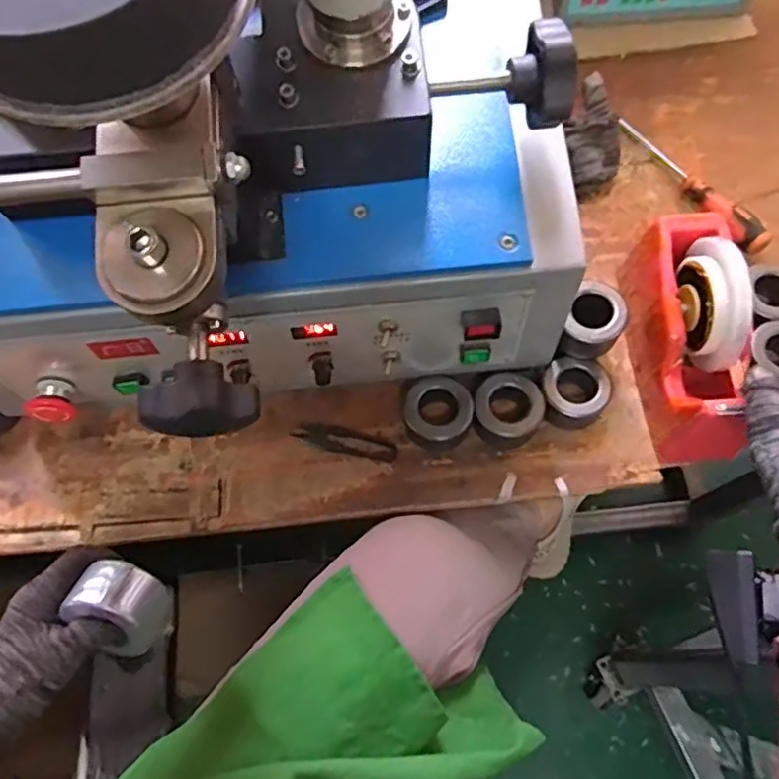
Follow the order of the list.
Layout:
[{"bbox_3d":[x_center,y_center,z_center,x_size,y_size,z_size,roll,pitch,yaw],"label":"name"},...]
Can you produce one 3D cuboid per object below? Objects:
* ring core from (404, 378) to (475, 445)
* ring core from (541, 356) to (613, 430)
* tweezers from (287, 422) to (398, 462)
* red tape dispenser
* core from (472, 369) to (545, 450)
[{"bbox_3d":[0.044,0.021,0.567,0.059,0.036,0.055,-1,69,2],"label":"ring core"},{"bbox_3d":[0.167,0.002,0.566,0.057,0.032,0.061,-1,69,2],"label":"ring core"},{"bbox_3d":[-0.041,0.047,0.579,0.098,0.004,0.022,14,70,8],"label":"tweezers"},{"bbox_3d":[0.263,-0.046,0.545,0.068,0.116,0.197,-4,69,1],"label":"red tape dispenser"},{"bbox_3d":[0.107,0.019,0.565,0.059,0.038,0.058,-1,69,2],"label":"core"}]

